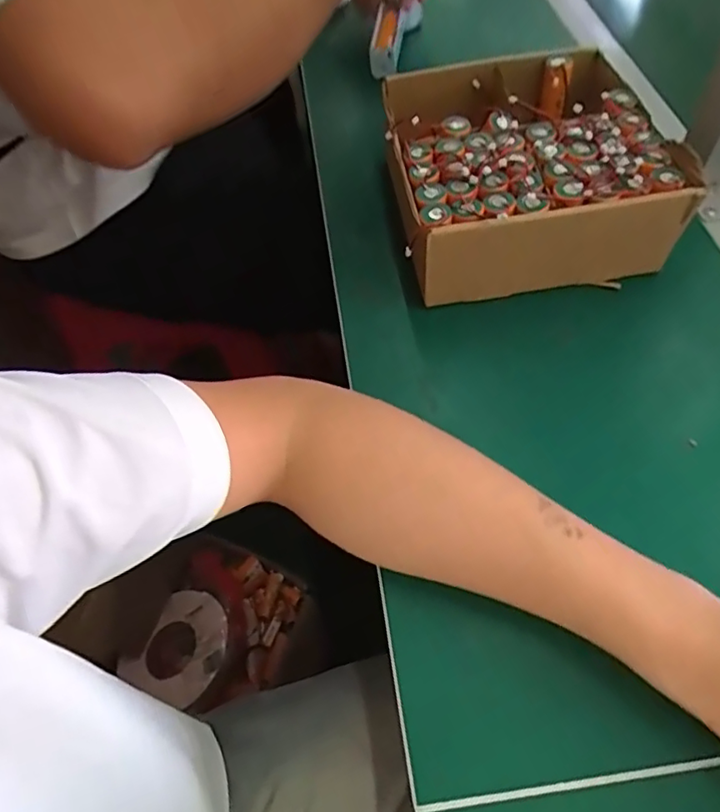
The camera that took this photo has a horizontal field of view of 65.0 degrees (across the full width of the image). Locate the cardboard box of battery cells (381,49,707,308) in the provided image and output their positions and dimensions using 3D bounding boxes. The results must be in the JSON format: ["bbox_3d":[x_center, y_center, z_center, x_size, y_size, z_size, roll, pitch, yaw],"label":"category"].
[{"bbox_3d":[0.120,-0.181,0.433,0.183,0.073,0.182,-8,57,0],"label":"cardboard box of battery cells"}]

